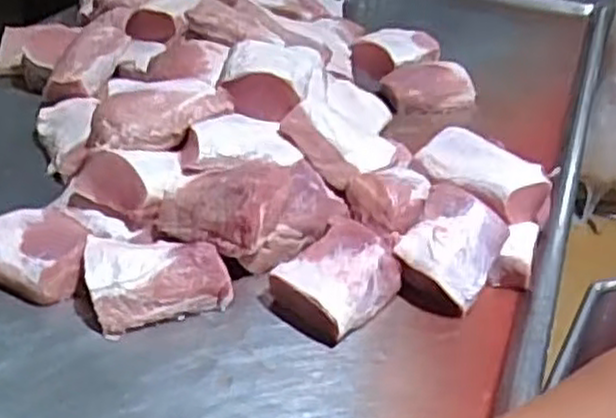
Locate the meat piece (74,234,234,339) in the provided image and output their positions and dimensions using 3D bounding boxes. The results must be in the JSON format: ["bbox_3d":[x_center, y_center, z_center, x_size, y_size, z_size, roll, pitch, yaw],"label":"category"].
[{"bbox_3d":[-0.190,0.080,0.930,0.172,0.068,0.124,-12,34,-24],"label":"meat piece"}]

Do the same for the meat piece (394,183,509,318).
[{"bbox_3d":[0.184,0.052,0.983,0.107,0.101,0.141,17,34,24],"label":"meat piece"}]

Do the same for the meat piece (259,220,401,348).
[{"bbox_3d":[0.034,0.082,0.947,0.133,0.069,0.156,26,38,34],"label":"meat piece"}]

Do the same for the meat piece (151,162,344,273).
[{"bbox_3d":[-0.068,0.000,0.992,0.237,0.102,0.118,-7,32,-16],"label":"meat piece"}]

